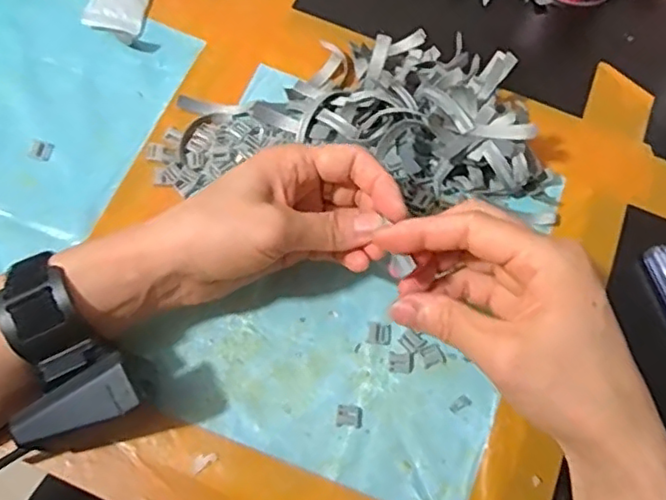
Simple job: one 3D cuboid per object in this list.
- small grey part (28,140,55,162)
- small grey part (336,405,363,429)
[{"bbox_3d":[-0.190,-0.065,0.402,0.014,0.004,0.013,12,68,3],"label":"small grey part"},{"bbox_3d":[0.009,0.092,0.344,0.015,0.004,0.012,7,68,1],"label":"small grey part"}]

